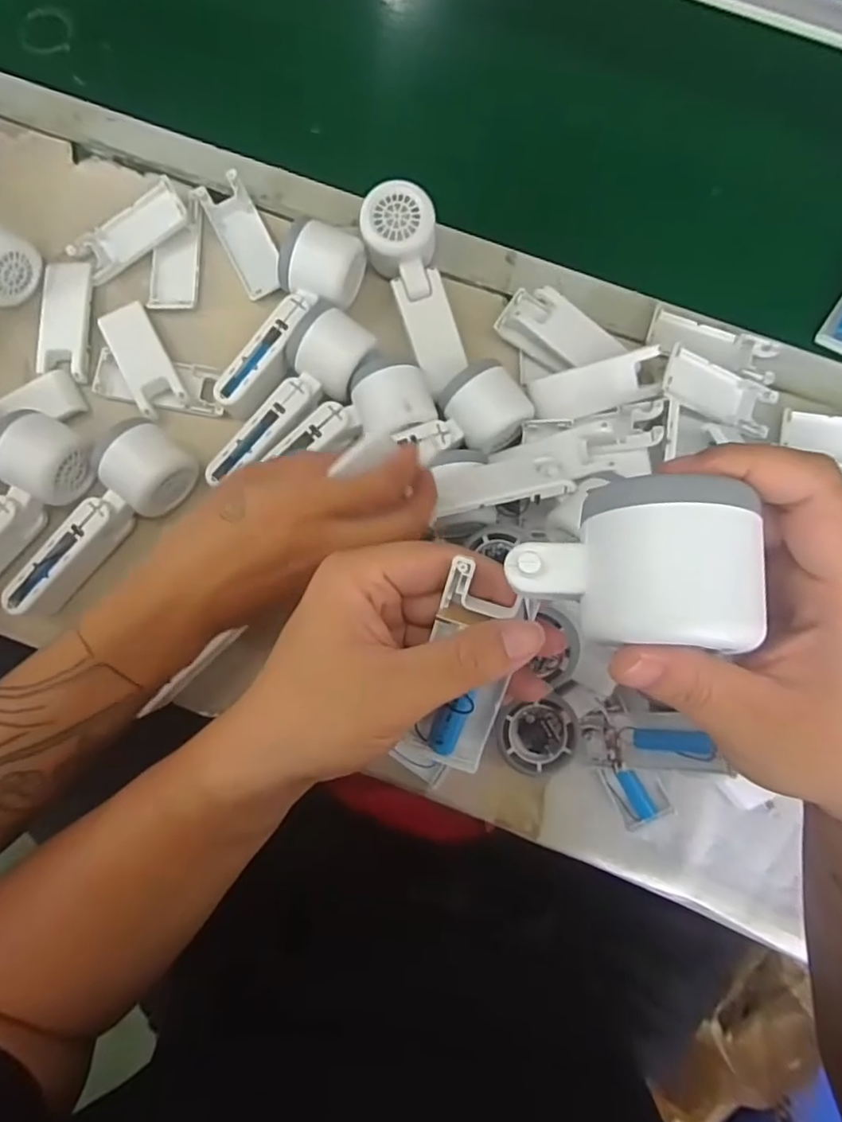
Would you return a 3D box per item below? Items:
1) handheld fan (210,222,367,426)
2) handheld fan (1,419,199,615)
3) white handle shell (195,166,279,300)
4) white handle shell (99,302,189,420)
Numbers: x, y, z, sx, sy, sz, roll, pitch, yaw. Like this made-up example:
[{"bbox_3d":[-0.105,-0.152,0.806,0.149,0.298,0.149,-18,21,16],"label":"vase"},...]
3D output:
[{"bbox_3d":[-0.102,-0.186,0.476,0.054,0.050,0.158,24,82,3],"label":"handheld fan"},{"bbox_3d":[-0.246,-0.033,0.454,0.167,0.051,0.066,-42,84,-6],"label":"handheld fan"},{"bbox_3d":[-0.149,-0.272,0.509,0.040,0.017,0.102,-28,83,-5],"label":"white handle shell"},{"bbox_3d":[-0.224,-0.163,0.490,0.039,0.011,0.096,-28,83,-5],"label":"white handle shell"}]

